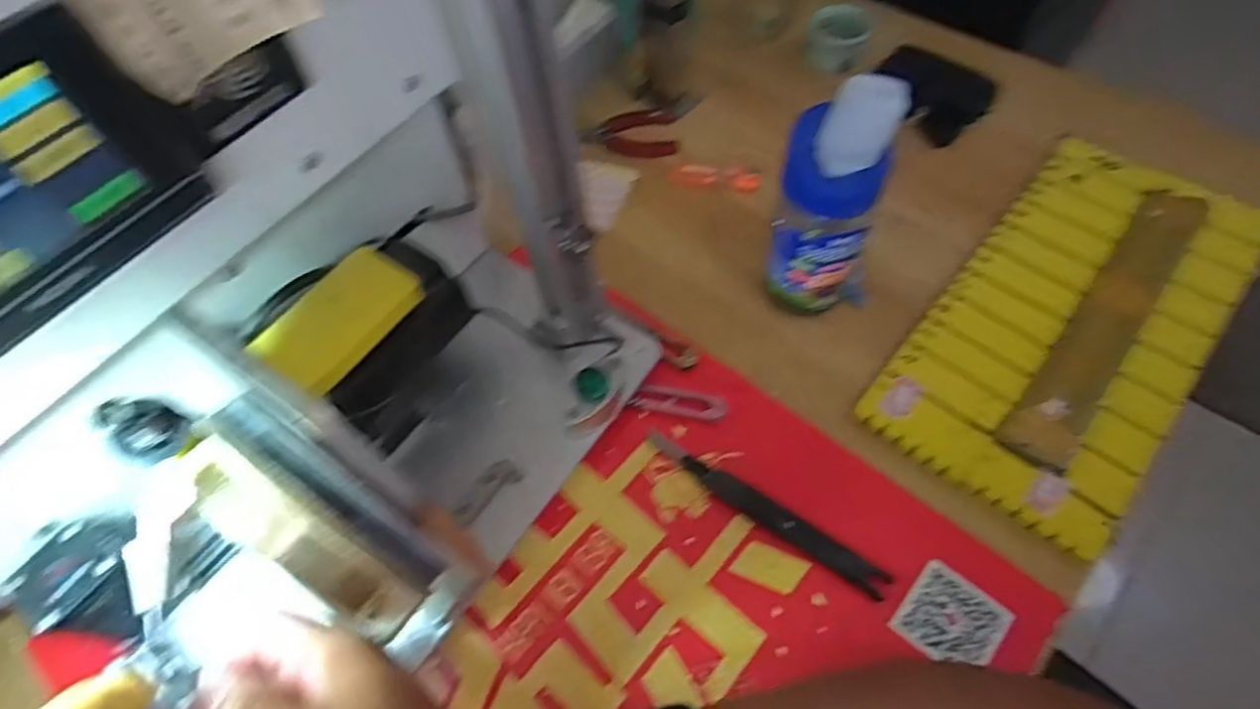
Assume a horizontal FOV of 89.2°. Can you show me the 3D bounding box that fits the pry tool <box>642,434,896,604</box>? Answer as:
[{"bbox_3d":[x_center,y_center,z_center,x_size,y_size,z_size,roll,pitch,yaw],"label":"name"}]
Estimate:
[{"bbox_3d":[0.085,0.100,0.415,0.170,0.008,0.019,29,65,21],"label":"pry tool"}]

